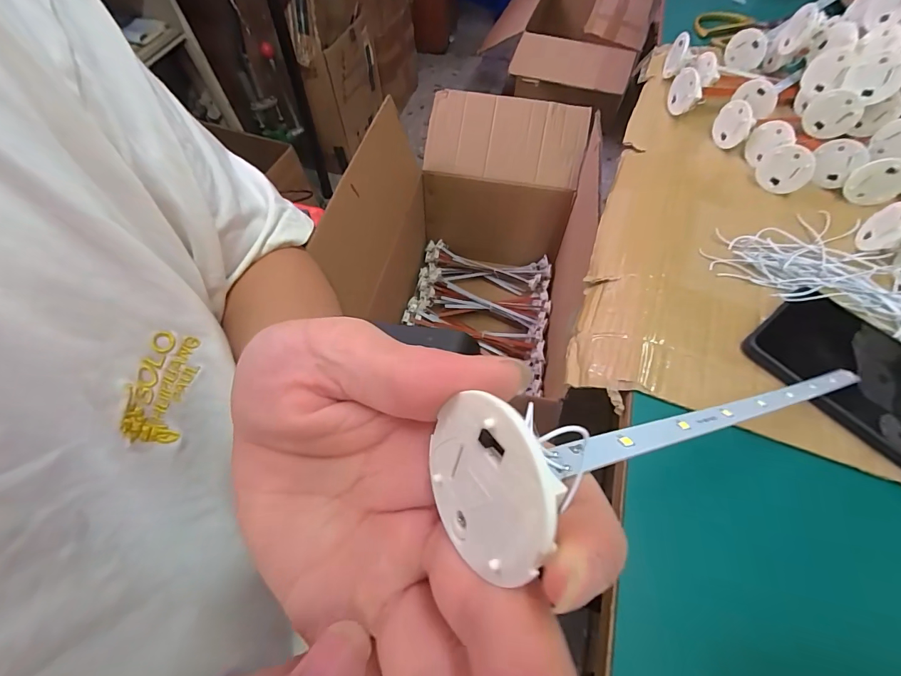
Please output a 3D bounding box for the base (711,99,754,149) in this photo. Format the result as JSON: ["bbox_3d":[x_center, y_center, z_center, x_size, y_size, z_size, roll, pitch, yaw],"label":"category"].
[{"bbox_3d":[0.262,-0.198,0.371,0.012,0.035,0.037,-10,93,-15],"label":"base"}]

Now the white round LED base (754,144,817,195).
[{"bbox_3d":[0.282,-0.142,0.337,0.011,0.038,0.037,-39,67,-20],"label":"white round LED base"}]

